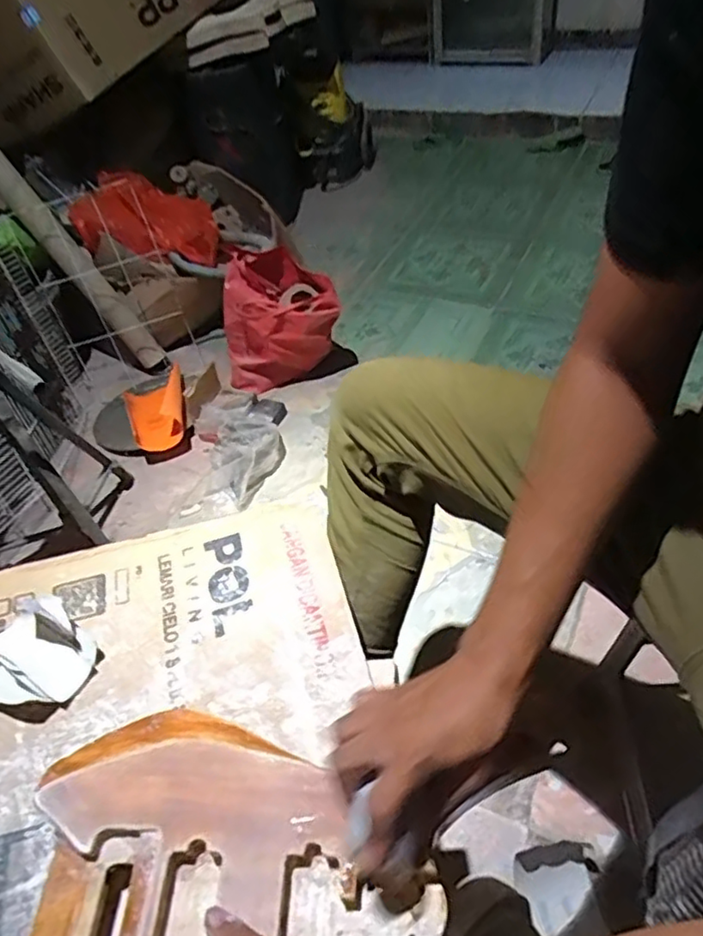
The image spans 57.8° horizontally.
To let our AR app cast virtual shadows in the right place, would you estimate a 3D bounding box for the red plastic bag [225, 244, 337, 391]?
[{"bbox_3d":[-0.187,-0.354,1.515,0.261,0.283,0.200,-24,47,-14],"label":"red plastic bag"}]

